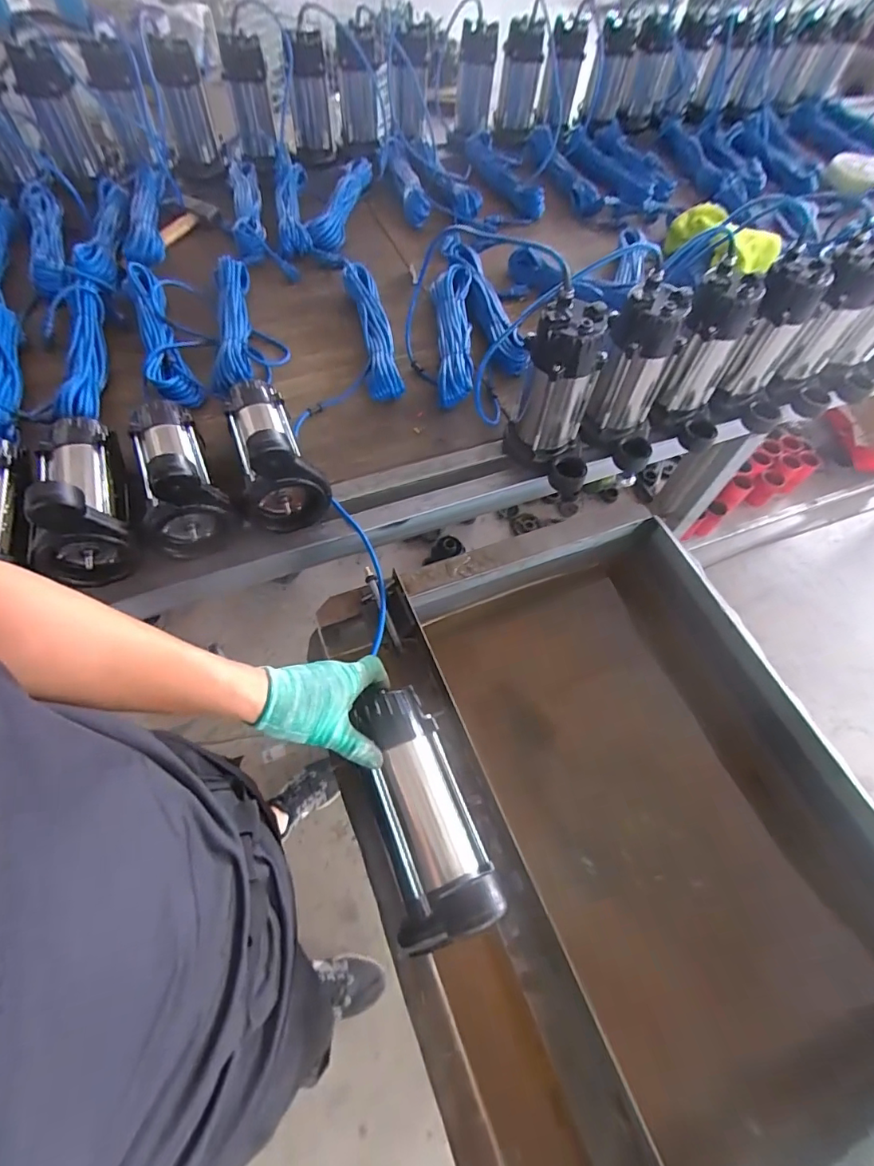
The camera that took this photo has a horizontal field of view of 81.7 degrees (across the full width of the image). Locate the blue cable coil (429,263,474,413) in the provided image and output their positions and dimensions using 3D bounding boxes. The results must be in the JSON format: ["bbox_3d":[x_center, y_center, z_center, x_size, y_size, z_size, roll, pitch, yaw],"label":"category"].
[{"bbox_3d":[0.031,-0.469,0.954,0.077,0.064,0.334,-1,61,-4],"label":"blue cable coil"}]

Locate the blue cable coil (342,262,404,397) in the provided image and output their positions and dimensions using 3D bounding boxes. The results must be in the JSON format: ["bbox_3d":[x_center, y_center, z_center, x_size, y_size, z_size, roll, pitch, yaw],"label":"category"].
[{"bbox_3d":[-0.121,-0.470,0.945,0.066,0.056,0.345,-9,62,-9],"label":"blue cable coil"}]

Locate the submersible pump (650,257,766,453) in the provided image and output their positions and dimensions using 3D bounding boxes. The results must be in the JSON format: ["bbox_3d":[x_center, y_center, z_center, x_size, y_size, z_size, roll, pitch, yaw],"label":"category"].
[{"bbox_3d":[0.429,-0.345,0.799,0.141,0.227,0.101,30,63,12],"label":"submersible pump"}]

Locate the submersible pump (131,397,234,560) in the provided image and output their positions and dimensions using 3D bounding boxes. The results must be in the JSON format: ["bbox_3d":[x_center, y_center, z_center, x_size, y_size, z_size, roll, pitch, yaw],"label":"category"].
[{"bbox_3d":[-0.370,-0.165,0.701,0.107,0.161,0.218,-22,65,-16],"label":"submersible pump"}]

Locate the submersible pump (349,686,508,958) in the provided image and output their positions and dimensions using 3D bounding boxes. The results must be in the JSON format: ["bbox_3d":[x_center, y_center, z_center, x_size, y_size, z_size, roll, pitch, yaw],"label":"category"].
[{"bbox_3d":[-0.017,0.213,0.490,0.081,0.086,0.229,-16,48,-9],"label":"submersible pump"}]

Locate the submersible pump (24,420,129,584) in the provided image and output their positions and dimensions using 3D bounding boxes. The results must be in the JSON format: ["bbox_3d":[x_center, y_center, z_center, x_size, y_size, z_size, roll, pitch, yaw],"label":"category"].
[{"bbox_3d":[-0.486,-0.135,0.677,0.098,0.162,0.230,-20,64,-15],"label":"submersible pump"}]

